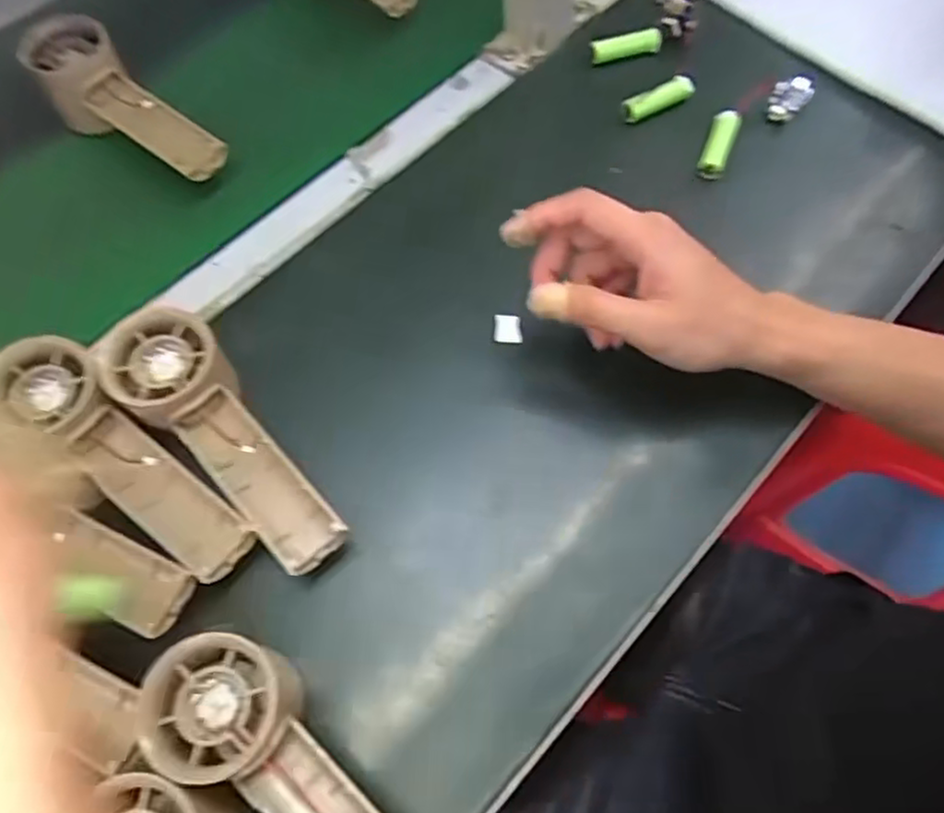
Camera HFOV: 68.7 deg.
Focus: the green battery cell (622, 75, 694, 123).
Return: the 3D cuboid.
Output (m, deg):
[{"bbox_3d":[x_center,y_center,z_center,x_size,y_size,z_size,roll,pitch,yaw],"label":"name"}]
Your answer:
[{"bbox_3d":[0.130,-0.216,0.483,0.053,0.010,0.015,-26,68,-12],"label":"green battery cell"}]

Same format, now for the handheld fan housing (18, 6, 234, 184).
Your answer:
[{"bbox_3d":[-0.231,-0.201,0.462,0.151,0.047,0.054,37,70,16],"label":"handheld fan housing"}]

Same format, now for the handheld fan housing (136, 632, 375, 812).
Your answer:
[{"bbox_3d":[-0.071,0.162,0.290,0.157,0.029,0.059,46,72,3],"label":"handheld fan housing"}]

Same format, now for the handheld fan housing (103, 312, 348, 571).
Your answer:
[{"bbox_3d":[-0.124,0.013,0.351,0.156,0.030,0.054,41,72,17],"label":"handheld fan housing"}]

